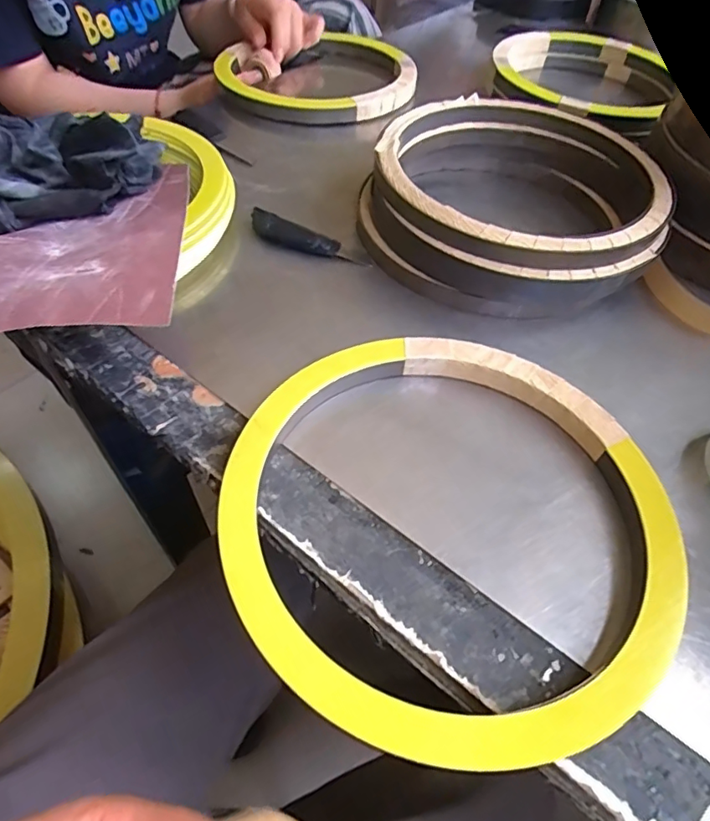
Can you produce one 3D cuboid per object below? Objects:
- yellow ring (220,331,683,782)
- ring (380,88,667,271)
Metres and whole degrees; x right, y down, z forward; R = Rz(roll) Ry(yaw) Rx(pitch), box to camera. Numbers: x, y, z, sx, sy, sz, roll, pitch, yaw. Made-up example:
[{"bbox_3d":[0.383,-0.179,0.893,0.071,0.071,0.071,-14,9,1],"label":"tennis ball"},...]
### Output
[{"bbox_3d":[0.047,0.049,0.274,0.216,0.020,0.227,2,52,-2],"label":"yellow ring"},{"bbox_3d":[0.132,-0.192,0.416,0.216,0.021,0.238,15,52,8],"label":"ring"}]

